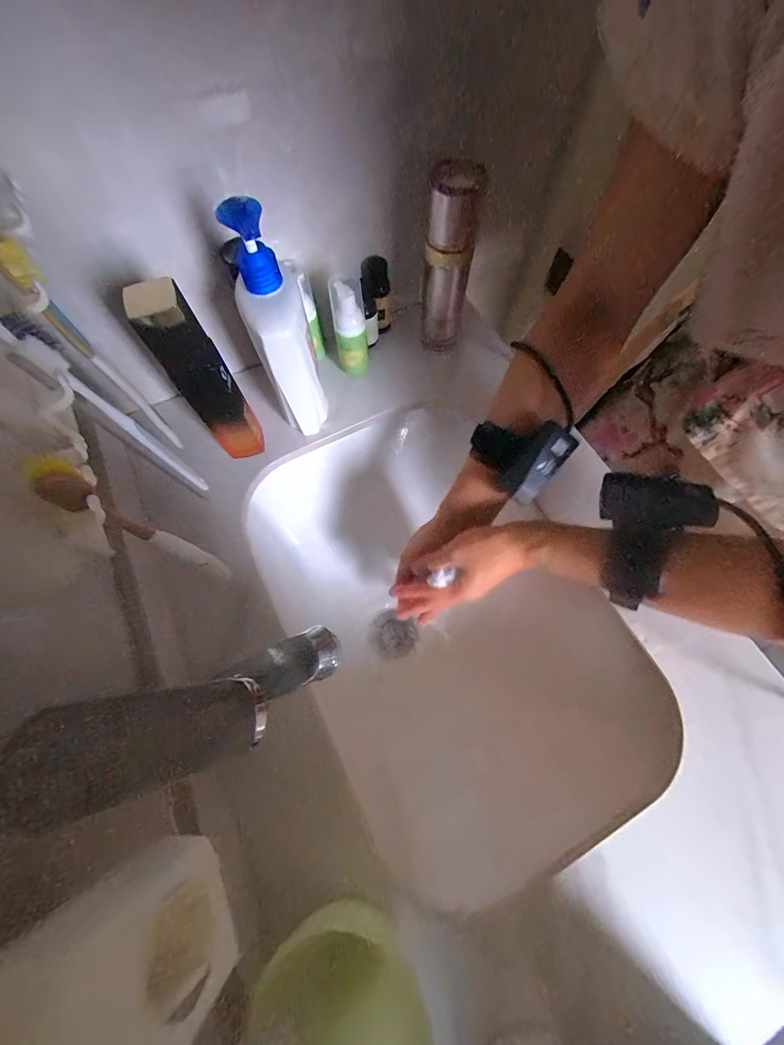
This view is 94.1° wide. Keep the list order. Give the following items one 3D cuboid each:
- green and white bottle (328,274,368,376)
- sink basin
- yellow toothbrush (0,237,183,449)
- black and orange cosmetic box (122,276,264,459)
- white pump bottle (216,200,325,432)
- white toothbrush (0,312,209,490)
[{"bbox_3d":[-0.046,-0.210,0.402,0.033,0.107,0.030,-16,69,-8],"label":"green and white bottle"},{"bbox_3d":[0.046,0.103,0.417,0.293,0.146,0.425,-28,71,-12],"label":"sink basin"},{"bbox_3d":[-0.195,-0.105,0.254,0.013,0.164,0.014,36,71,12],"label":"yellow toothbrush"},{"bbox_3d":[-0.162,-0.122,0.324,0.043,0.170,0.035,-28,71,-12],"label":"black and orange cosmetic box"},{"bbox_3d":[-0.098,-0.163,0.326,0.047,0.183,0.054,-20,70,-9],"label":"white pump bottle"},{"bbox_3d":[-0.166,-0.058,0.237,0.016,0.167,0.019,41,73,14],"label":"white toothbrush"}]

